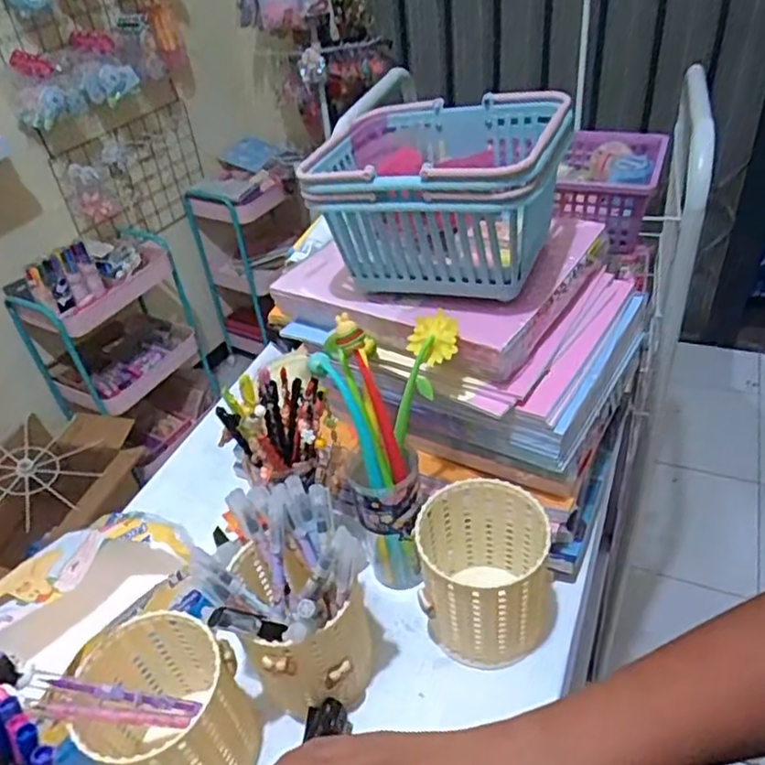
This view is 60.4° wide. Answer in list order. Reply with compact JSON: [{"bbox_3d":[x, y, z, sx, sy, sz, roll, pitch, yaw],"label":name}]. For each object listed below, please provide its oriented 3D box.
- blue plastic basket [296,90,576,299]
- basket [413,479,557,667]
[{"bbox_3d":[0.040,-0.128,0.460,0.157,0.099,0.129,11,43,21],"label":"blue plastic basket"},{"bbox_3d":[0.076,0.127,0.462,0.089,0.106,0.106,3,41,13],"label":"basket"}]

